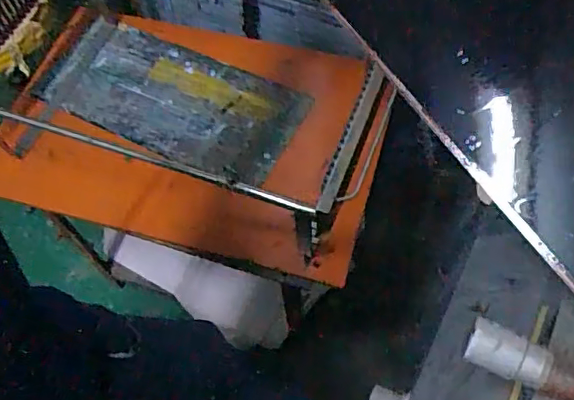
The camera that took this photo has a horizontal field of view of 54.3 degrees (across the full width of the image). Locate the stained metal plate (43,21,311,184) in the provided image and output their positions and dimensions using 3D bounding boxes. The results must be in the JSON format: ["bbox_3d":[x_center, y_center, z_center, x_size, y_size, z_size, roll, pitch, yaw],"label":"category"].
[{"bbox_3d":[-0.233,-0.205,1.136,0.529,0.018,0.251,23,65,18],"label":"stained metal plate"}]

